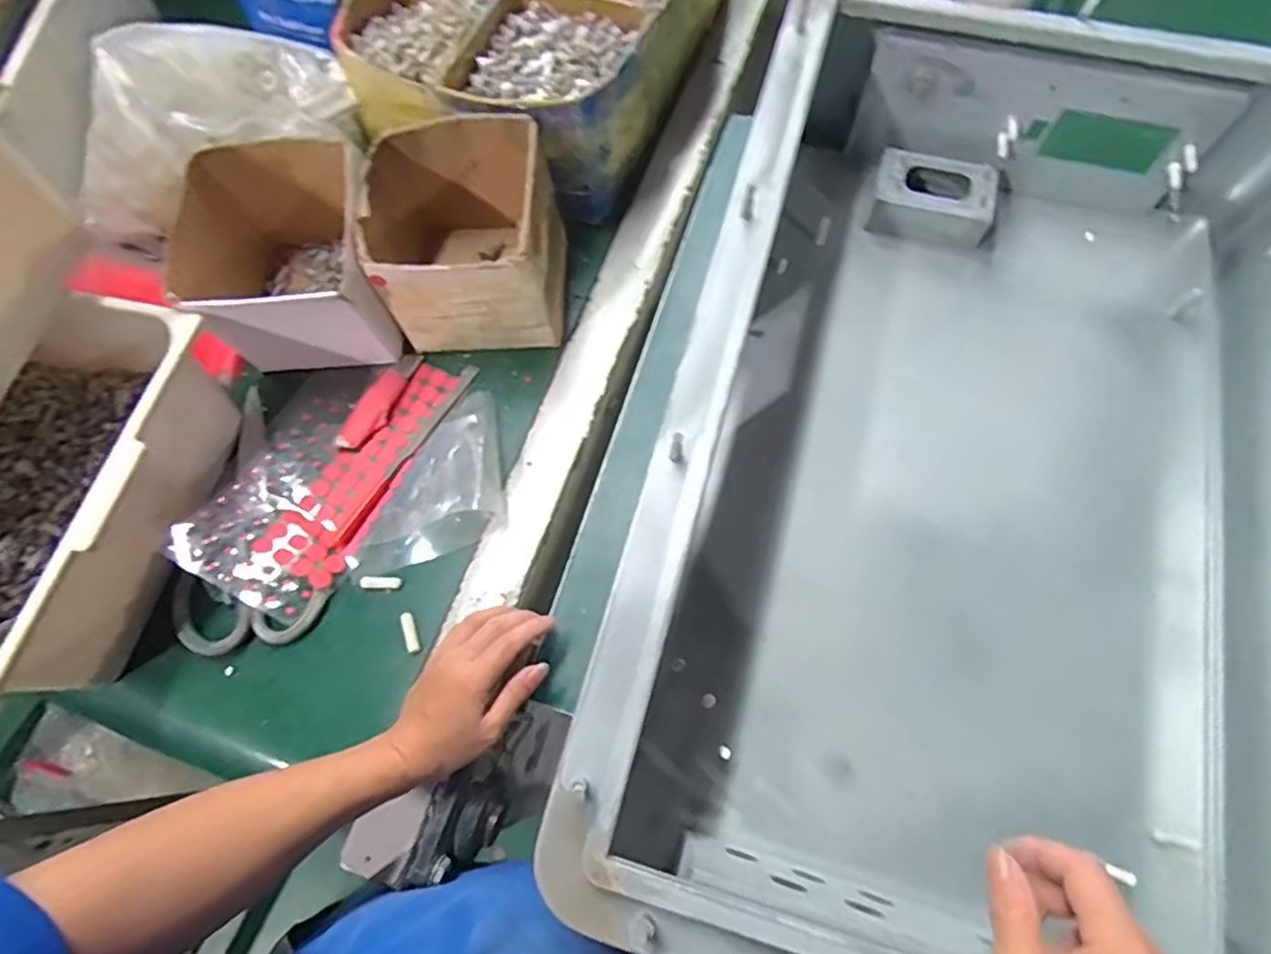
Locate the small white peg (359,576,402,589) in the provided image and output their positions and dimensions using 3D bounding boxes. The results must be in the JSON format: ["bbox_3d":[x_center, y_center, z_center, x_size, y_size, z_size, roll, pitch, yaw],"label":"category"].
[{"bbox_3d":[-0.196,0.080,0.510,0.030,0.004,0.010,-1,70,2],"label":"small white peg"}]

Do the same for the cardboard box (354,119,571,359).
[{"bbox_3d":[-0.137,-0.198,0.553,0.144,0.113,0.148,3,70,4],"label":"cardboard box"}]

